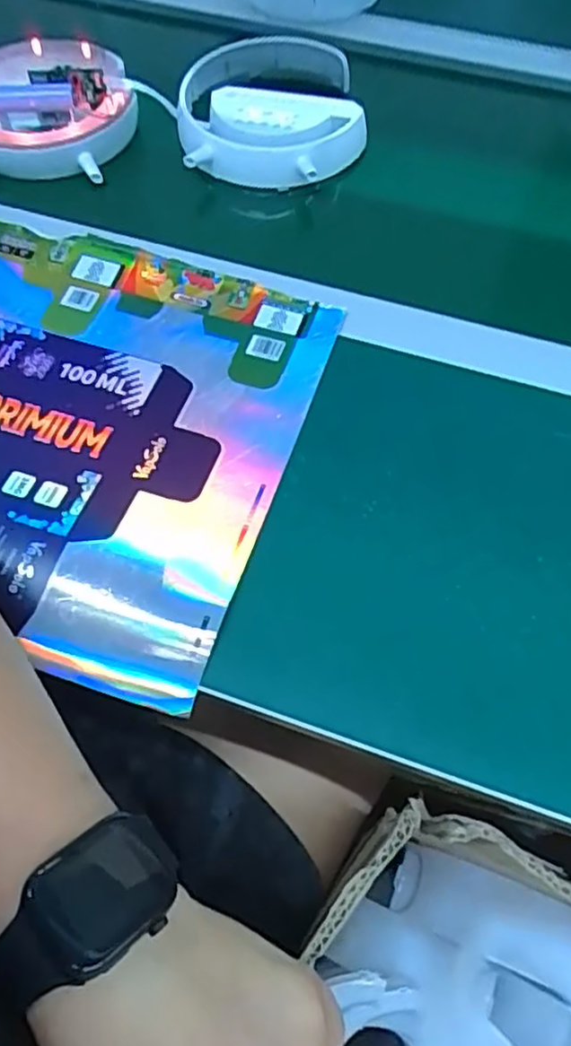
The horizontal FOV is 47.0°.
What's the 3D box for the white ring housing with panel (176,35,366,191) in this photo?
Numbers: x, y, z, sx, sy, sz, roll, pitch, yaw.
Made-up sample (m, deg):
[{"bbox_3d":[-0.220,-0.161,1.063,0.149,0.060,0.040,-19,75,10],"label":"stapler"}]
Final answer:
[{"bbox_3d":[-0.016,-0.344,0.552,0.143,0.046,0.184,-7,64,-4],"label":"white ring housing with panel"}]

